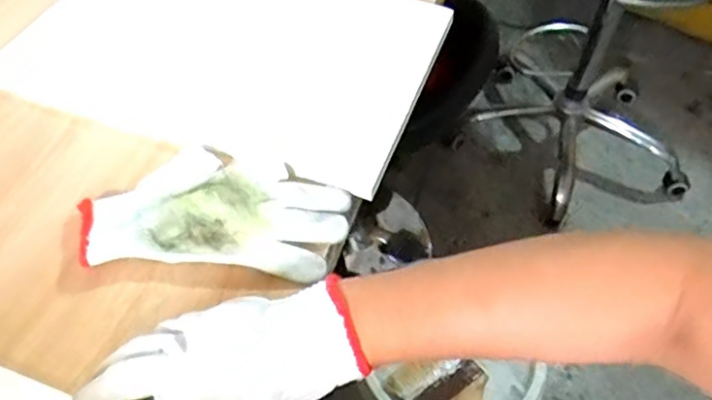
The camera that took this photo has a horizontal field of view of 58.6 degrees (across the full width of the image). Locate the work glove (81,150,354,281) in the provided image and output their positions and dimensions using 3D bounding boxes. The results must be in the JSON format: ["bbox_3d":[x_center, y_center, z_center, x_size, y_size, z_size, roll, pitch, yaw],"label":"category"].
[{"bbox_3d":[-0.105,0.005,0.488,0.192,0.033,0.110,3,51,-1],"label":"work glove"}]

